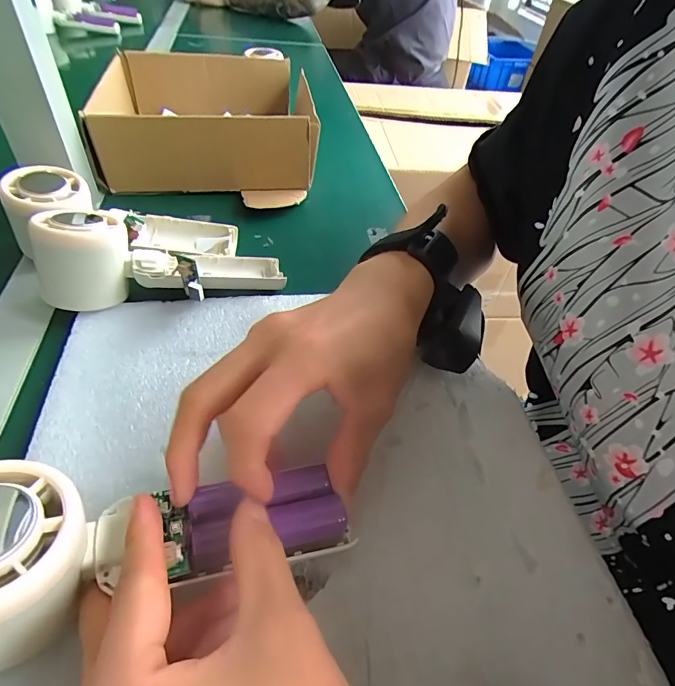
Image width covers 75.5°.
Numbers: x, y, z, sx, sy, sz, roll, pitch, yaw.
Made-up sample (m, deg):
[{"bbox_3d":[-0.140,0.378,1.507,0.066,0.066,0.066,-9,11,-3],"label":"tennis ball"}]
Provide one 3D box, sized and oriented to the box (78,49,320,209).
[{"bbox_3d":[-0.143,-0.245,0.474,0.210,0.070,0.271,-7,48,-12],"label":"box"}]

